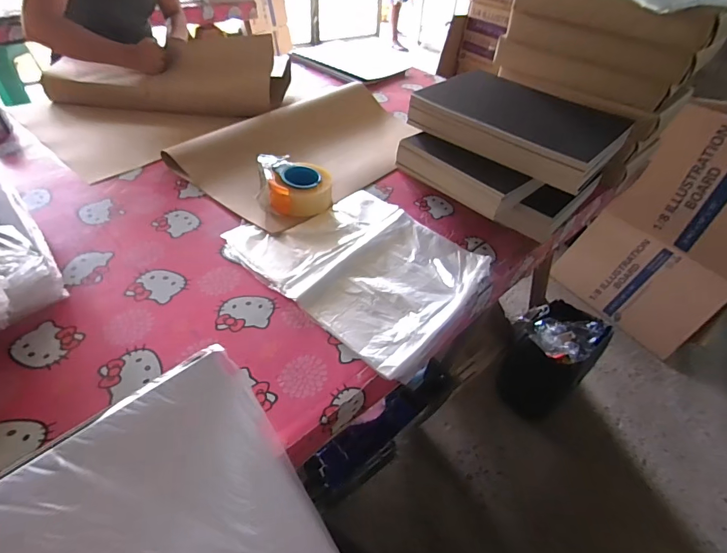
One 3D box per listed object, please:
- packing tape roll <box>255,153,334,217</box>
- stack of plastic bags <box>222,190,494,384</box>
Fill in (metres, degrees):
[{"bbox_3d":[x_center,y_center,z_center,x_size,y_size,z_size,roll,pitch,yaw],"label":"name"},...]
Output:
[{"bbox_3d":[-0.139,-0.189,0.822,0.142,0.059,0.137,3,44,-3],"label":"packing tape roll"},{"bbox_3d":[0.000,-0.037,0.725,0.405,0.022,0.321,34,52,23],"label":"stack of plastic bags"}]

